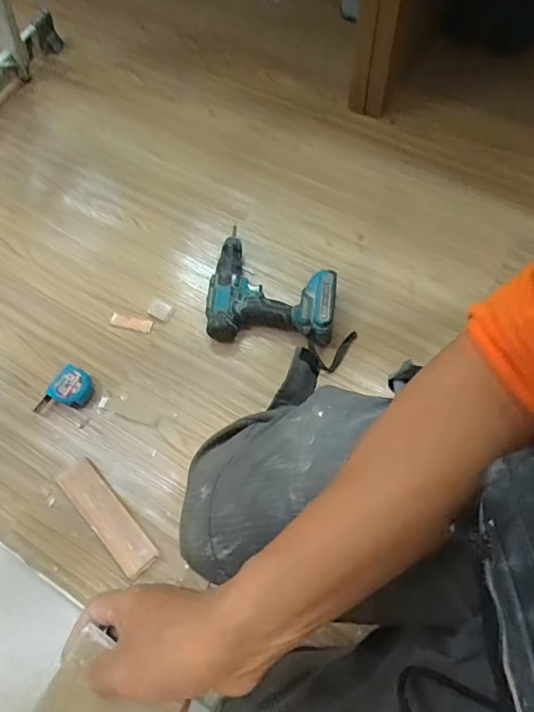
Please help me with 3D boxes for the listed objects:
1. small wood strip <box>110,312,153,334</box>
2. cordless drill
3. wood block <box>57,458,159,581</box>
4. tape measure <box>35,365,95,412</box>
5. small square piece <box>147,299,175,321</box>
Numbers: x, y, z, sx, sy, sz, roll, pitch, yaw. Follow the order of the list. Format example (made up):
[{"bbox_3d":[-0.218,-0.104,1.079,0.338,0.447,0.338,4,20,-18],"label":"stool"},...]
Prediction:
[{"bbox_3d":[-0.237,-0.059,0.854,0.074,0.005,0.025,13,68,8],"label":"small wood strip"},{"bbox_3d":[0.009,-0.121,0.834,0.212,0.074,0.200,-1,67,2],"label":"cordless drill"},{"bbox_3d":[-0.236,0.238,0.722,0.053,0.018,0.190,-41,71,-14],"label":"wood block"},{"bbox_3d":[-0.329,0.062,0.790,0.070,0.040,0.092,31,72,15],"label":"tape measure"},{"bbox_3d":[-0.189,-0.081,0.860,0.045,0.005,0.030,26,71,13],"label":"small square piece"}]

